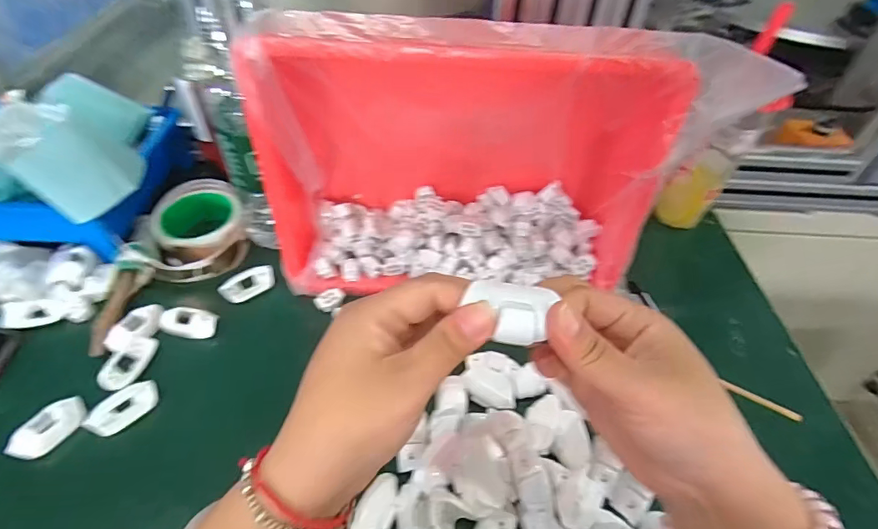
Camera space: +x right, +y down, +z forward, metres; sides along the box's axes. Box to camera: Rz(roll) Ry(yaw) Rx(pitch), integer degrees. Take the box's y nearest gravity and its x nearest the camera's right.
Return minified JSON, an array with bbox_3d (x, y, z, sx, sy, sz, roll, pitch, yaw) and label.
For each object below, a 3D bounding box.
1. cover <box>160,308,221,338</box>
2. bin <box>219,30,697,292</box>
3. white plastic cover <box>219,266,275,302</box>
[{"bbox_3d":[-0.249,0.059,0.466,0.052,0.017,0.027,6,47,2],"label":"cover"},{"bbox_3d":[0.017,-0.088,0.440,0.344,0.243,0.104,3,47,-2],"label":"bin"},{"bbox_3d":[-0.206,0.021,0.508,0.058,0.014,0.026,-32,57,-29],"label":"white plastic cover"}]

